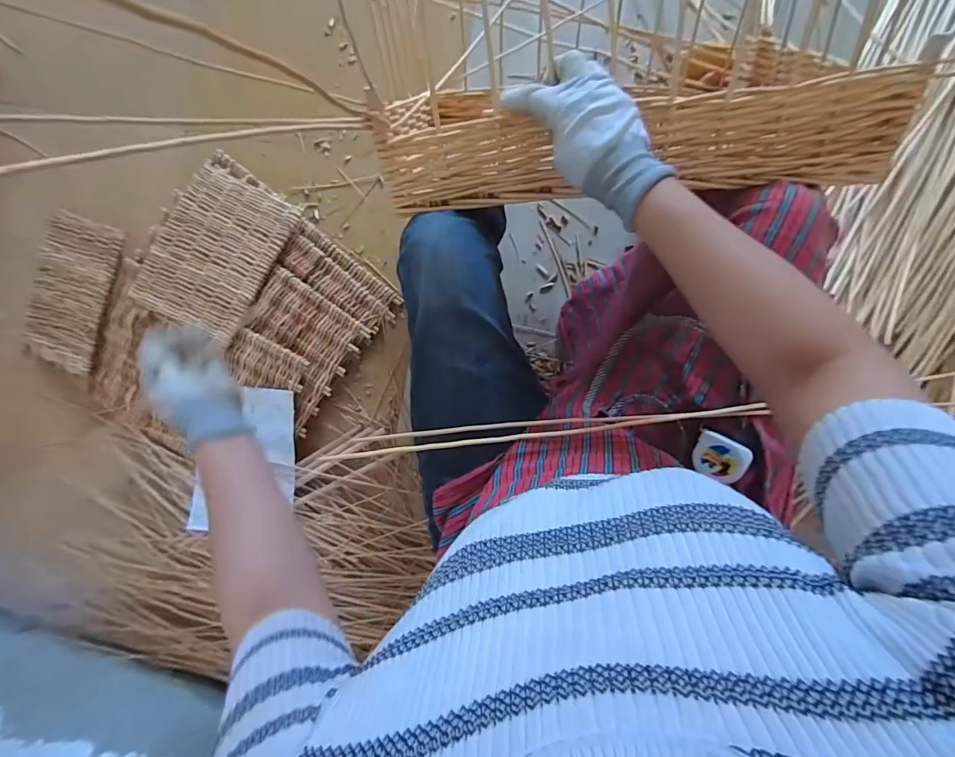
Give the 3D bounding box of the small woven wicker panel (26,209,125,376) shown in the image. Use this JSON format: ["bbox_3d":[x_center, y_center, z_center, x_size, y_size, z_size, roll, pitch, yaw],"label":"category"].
[{"bbox_3d":[-0.925,-0.193,1.009,0.224,0.024,0.342,21,98,11],"label":"small woven wicker panel"}]

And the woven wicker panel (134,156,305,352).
[{"bbox_3d":[-0.552,-0.282,0.947,0.258,0.023,0.353,27,87,4],"label":"woven wicker panel"}]

